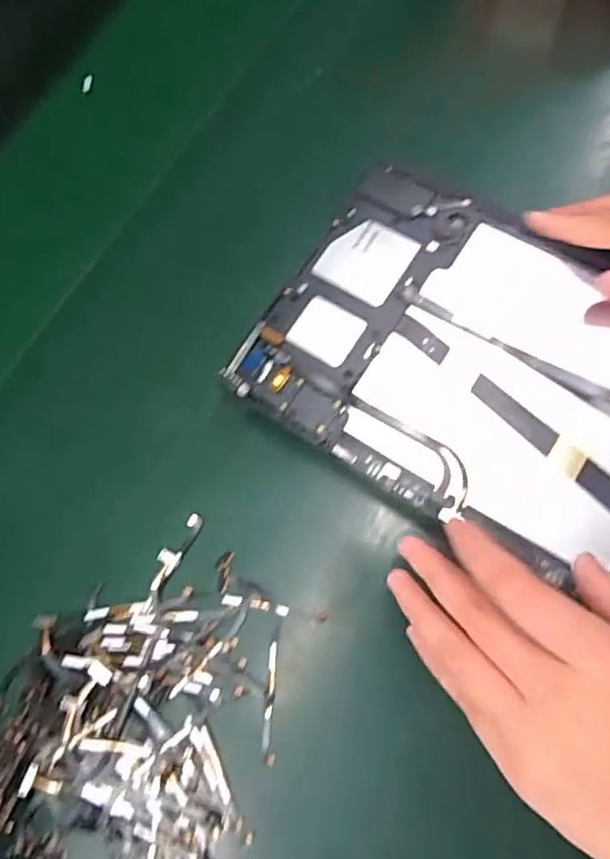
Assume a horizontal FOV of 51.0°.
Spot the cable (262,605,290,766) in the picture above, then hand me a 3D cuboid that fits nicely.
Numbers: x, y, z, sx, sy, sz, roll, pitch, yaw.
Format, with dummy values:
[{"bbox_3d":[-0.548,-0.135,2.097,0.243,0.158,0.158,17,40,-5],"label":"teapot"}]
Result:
[{"bbox_3d":[-0.014,0.119,0.300,0.007,0.005,0.069,3,73,7],"label":"cable"}]

